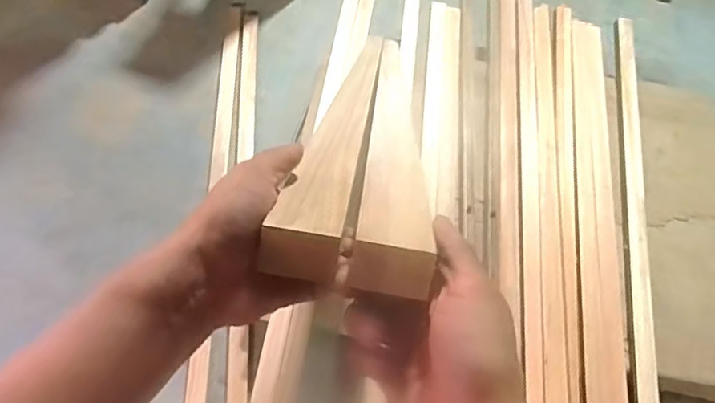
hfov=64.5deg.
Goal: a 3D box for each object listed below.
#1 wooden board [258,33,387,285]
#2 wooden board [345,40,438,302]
[{"bbox_3d":[-0.001,-0.136,0.731,0.047,0.035,0.891,7,22,2],"label":"wooden board"},{"bbox_3d":[0.043,-0.102,0.657,0.047,0.035,0.754,6,22,1],"label":"wooden board"}]

